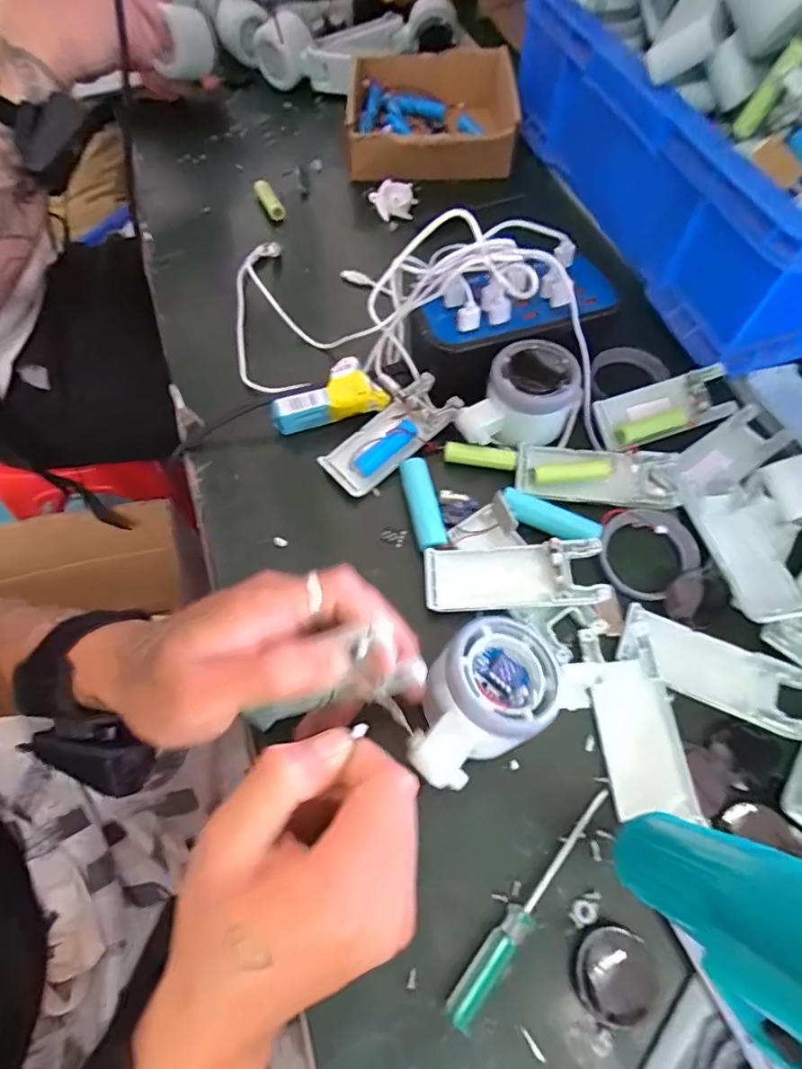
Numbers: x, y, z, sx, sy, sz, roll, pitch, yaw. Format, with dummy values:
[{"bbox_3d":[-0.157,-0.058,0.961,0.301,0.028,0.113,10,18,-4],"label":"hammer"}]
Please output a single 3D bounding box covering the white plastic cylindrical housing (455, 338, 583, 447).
[{"bbox_3d":[0.083,-0.092,0.360,0.058,0.041,0.085,38,68,17],"label":"white plastic cylindrical housing"}]

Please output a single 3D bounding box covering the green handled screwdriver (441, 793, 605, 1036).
[{"bbox_3d":[0.063,0.174,0.252,0.013,0.008,0.122,38,68,18],"label":"green handled screwdriver"}]

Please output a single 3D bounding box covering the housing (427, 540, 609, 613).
[{"bbox_3d":[0.067,0.024,0.318,0.105,0.019,0.038,-1,62,-1],"label":"housing"}]

